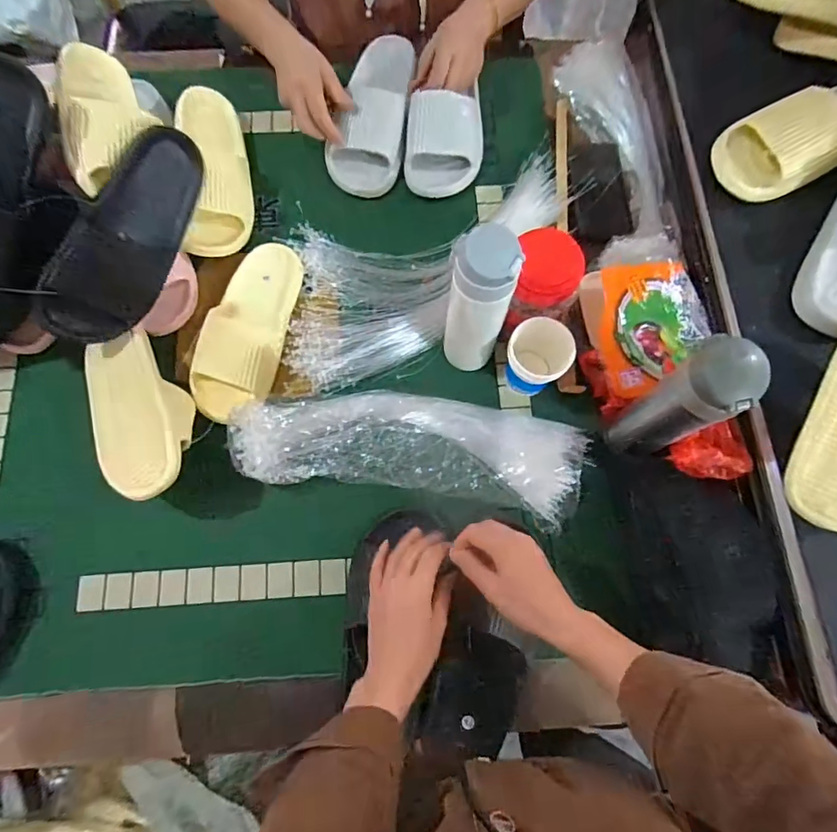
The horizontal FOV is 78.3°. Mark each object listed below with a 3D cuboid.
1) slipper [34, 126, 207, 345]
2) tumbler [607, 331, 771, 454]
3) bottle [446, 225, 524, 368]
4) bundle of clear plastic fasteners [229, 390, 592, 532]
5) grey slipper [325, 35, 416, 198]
[{"bbox_3d":[-0.347,-0.211,0.612,0.066,0.115,0.271,35,93,40],"label":"slipper"},{"bbox_3d":[0.262,-0.012,0.519,0.081,0.173,0.064,-37,77,-9],"label":"tumbler"},{"bbox_3d":[0.065,-0.118,0.567,0.063,0.216,0.058,0,74,0],"label":"bottle"},{"bbox_3d":[-0.006,0.036,0.609,0.405,0.049,0.133,8,75,3],"label":"bundle of clear plastic fasteners"},{"bbox_3d":[-0.057,-0.451,0.746,0.105,0.059,0.270,14,75,4],"label":"grey slipper"}]

